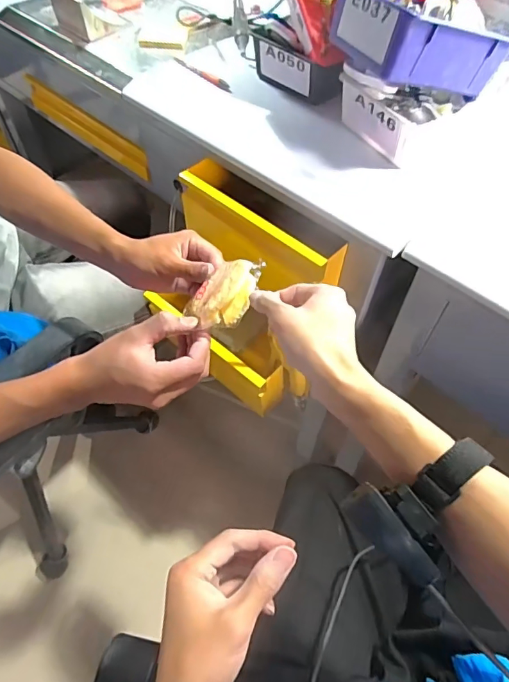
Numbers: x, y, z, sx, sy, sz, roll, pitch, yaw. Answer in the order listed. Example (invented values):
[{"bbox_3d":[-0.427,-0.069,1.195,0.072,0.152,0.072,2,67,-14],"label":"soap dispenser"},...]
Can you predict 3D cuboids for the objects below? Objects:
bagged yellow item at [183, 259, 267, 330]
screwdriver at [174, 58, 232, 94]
[{"bbox_3d":[-0.032,-0.052,0.454,0.063,0.033,0.088,14,57,9],"label":"bagged yellow item"},{"bbox_3d":[-0.084,-0.429,0.722,0.016,0.008,0.147,-37,64,-22],"label":"screwdriver"}]

